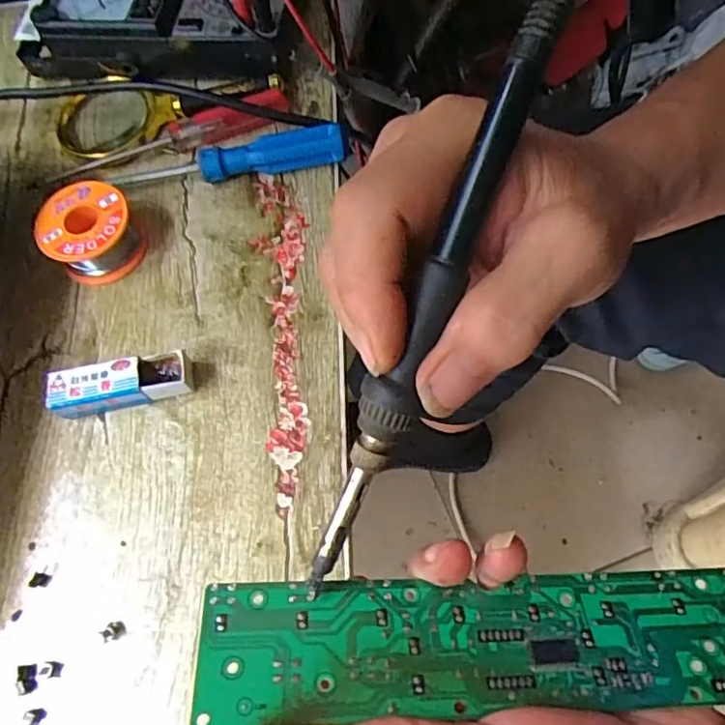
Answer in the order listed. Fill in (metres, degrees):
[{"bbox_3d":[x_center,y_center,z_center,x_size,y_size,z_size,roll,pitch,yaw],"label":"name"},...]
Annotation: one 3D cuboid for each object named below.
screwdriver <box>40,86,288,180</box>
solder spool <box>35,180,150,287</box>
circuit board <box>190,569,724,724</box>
[{"bbox_3d":[-0.125,-0.149,0.383,0.156,0.023,0.022,-14,66,-3],"label":"screwdriver"},{"bbox_3d":[-0.162,-0.077,0.355,0.051,0.030,0.052,-1,66,3],"label":"solder spool"},{"bbox_3d":[0.048,0.098,0.210,0.204,0.004,0.045,1,48,-6],"label":"circuit board"}]

